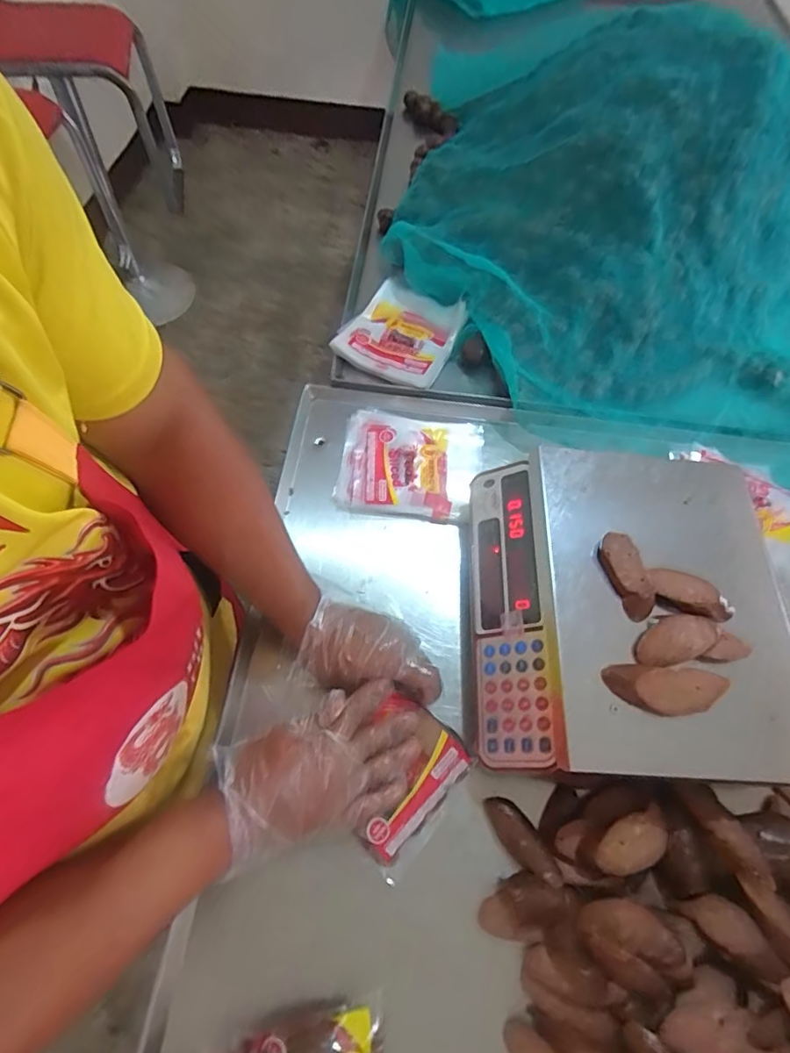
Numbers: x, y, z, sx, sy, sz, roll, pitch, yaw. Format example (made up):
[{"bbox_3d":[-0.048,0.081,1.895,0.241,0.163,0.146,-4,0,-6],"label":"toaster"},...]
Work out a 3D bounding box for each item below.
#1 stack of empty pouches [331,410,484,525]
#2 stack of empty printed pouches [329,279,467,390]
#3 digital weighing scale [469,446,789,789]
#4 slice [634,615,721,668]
[{"bbox_3d":[0.019,-0.080,0.734,0.184,0.021,0.164,10,62,2],"label":"stack of empty pouches"},{"bbox_3d":[0.015,-0.300,0.826,0.156,0.022,0.186,28,64,10],"label":"stack of empty printed pouches"},{"bbox_3d":[0.249,0.088,0.593,0.314,0.097,0.349,4,62,-1],"label":"digital weighing scale"},{"bbox_3d":[0.278,0.111,0.526,0.088,0.009,0.042,-15,64,-11],"label":"slice"}]

